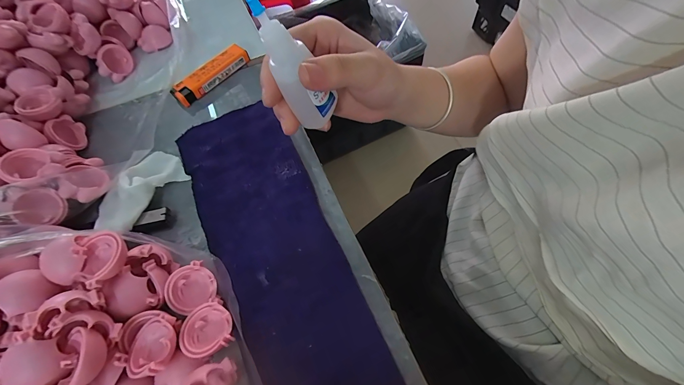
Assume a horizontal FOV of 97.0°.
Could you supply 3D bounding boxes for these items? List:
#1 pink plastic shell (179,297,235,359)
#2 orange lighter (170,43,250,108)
[{"bbox_3d":[-0.079,0.081,0.177,0.028,0.010,0.030,-35,64,-15],"label":"pink plastic shell"},{"bbox_3d":[-0.126,-0.115,0.292,0.018,0.013,0.080,34,68,21],"label":"orange lighter"}]

